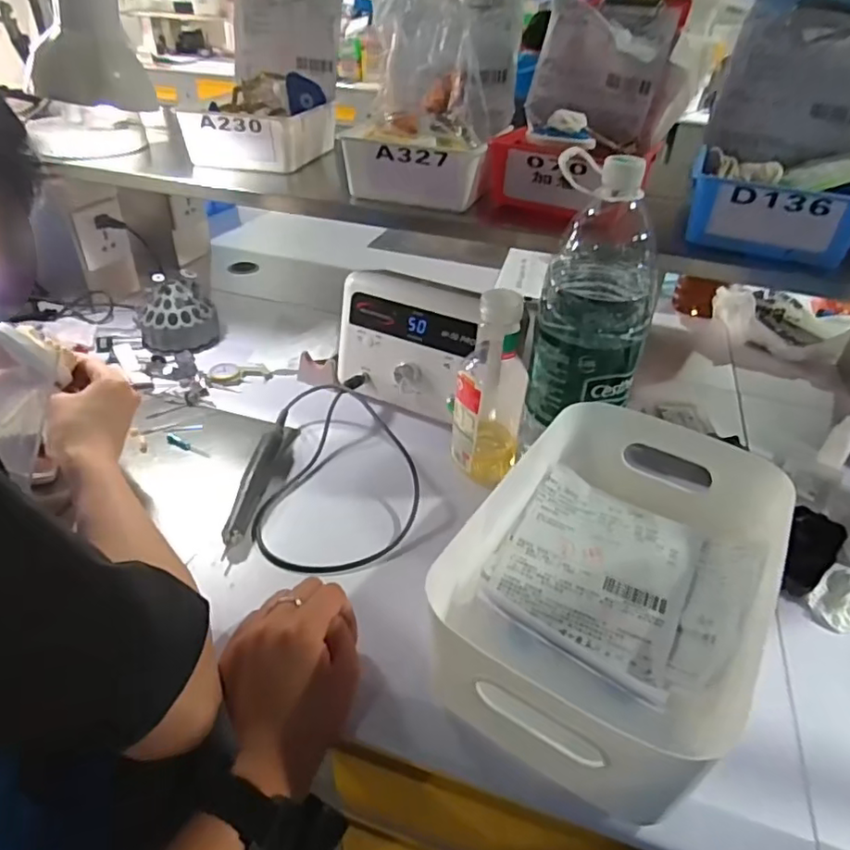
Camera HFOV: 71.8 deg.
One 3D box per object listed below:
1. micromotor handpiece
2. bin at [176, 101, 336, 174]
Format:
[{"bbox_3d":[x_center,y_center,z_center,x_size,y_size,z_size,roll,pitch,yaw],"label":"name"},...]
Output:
[{"bbox_3d":[-0.174,0.054,0.612,0.023,0.024,0.193,6,37,3],"label":"micromotor handpiece"},{"bbox_3d":[-0.206,-0.369,0.742,0.140,0.059,0.134,11,37,10],"label":"bin"}]

